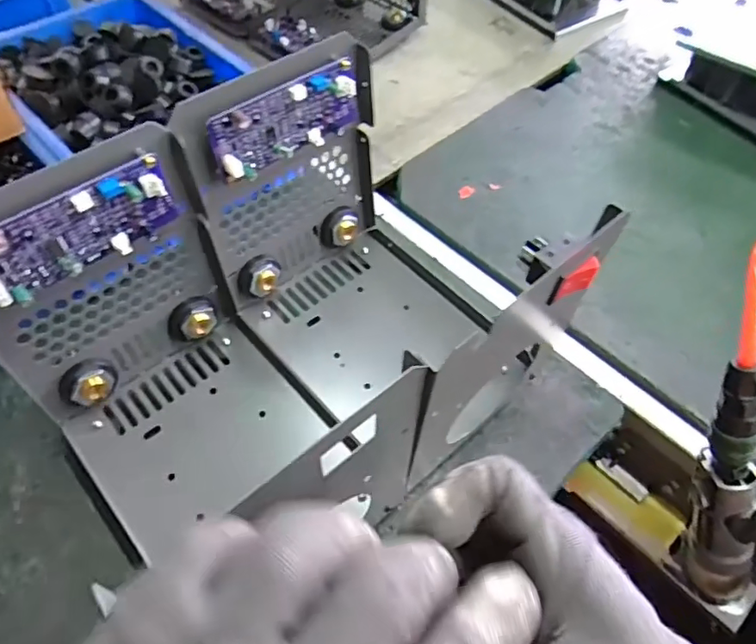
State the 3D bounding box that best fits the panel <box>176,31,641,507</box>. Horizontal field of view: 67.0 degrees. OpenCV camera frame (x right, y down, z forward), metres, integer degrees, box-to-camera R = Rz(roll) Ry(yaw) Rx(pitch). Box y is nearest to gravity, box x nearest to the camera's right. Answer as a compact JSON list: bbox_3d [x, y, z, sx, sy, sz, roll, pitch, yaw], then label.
[{"bbox_3d":[0.008,-0.042,0.407,0.233,0.187,0.159,40,63,21],"label":"panel"}]

